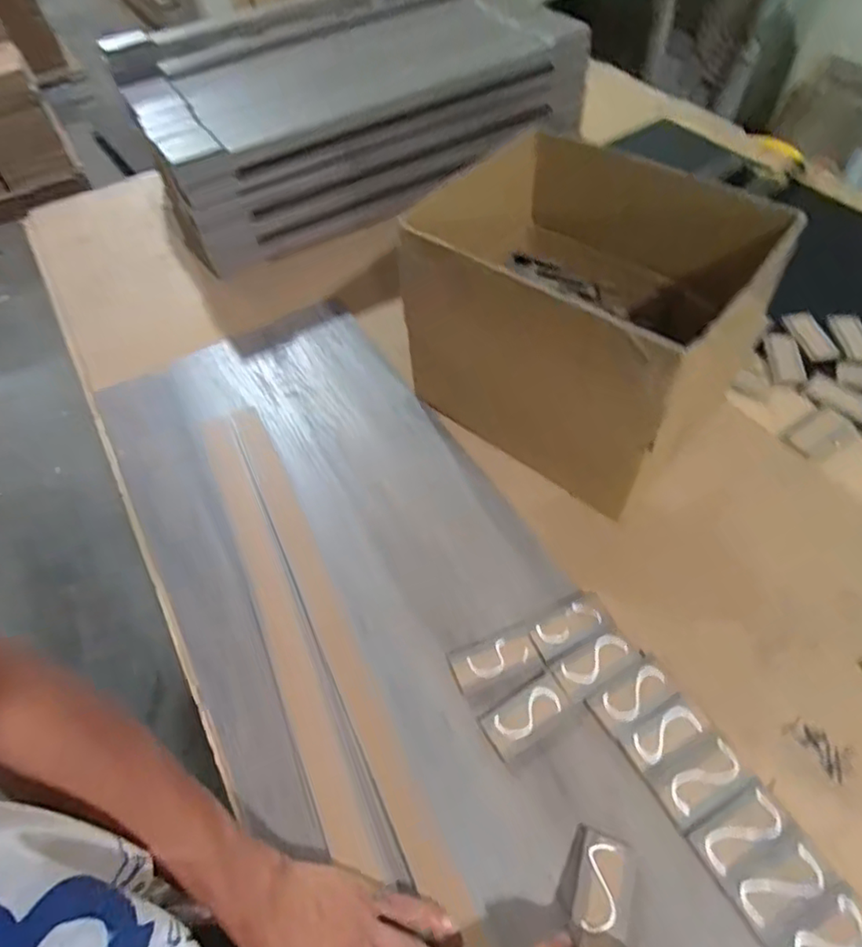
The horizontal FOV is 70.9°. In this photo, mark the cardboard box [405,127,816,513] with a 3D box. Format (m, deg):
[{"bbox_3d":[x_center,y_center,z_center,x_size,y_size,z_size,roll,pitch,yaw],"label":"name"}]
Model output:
[{"bbox_3d":[0.165,-0.182,0.690,0.334,0.239,0.270,35,64,26],"label":"cardboard box"}]

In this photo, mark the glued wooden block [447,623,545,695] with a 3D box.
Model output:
[{"bbox_3d":[0.060,0.175,0.572,0.081,0.008,0.043,-18,55,-8],"label":"glued wooden block"}]

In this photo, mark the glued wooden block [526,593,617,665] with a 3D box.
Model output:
[{"bbox_3d":[0.138,0.150,0.592,0.083,0.017,0.042,-24,56,-13],"label":"glued wooden block"}]

